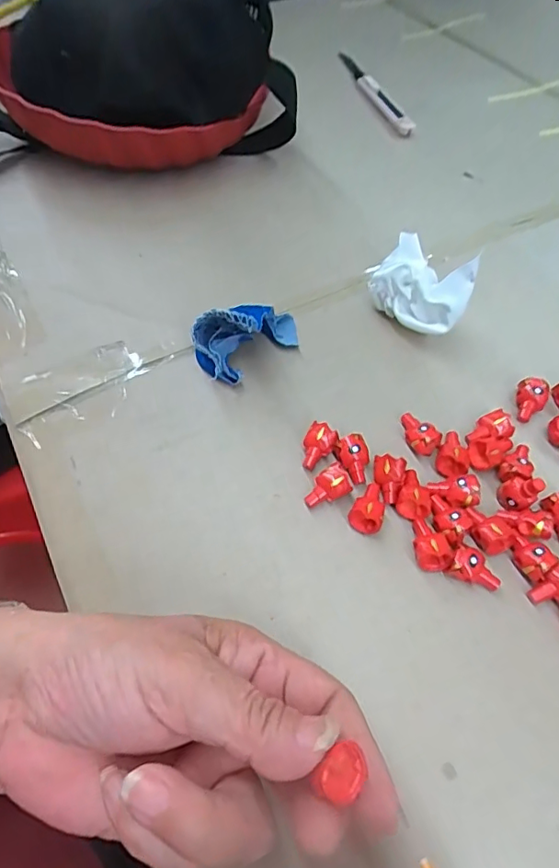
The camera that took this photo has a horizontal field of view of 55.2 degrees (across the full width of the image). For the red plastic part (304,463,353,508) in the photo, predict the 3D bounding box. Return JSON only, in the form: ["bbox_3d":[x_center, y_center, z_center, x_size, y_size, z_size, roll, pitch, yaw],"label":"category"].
[{"bbox_3d":[0.023,0.027,0.274,0.023,0.015,0.015,-20,59,-11],"label":"red plastic part"}]

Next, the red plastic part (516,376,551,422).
[{"bbox_3d":[0.142,-0.020,0.303,0.018,0.013,0.024,33,64,20],"label":"red plastic part"}]

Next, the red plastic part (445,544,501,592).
[{"bbox_3d":[0.093,0.066,0.253,0.023,0.016,0.015,33,64,20],"label":"red plastic part"}]

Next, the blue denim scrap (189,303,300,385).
[{"bbox_3d":[-0.016,-0.062,0.312,0.067,0.045,0.028,-38,64,-20],"label":"blue denim scrap"}]

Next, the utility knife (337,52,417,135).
[{"bbox_3d":[0.090,-0.345,0.529,0.024,0.010,0.173,-15,59,-8],"label":"utility knife"}]

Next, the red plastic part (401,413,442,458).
[{"bbox_3d":[0.075,-0.001,0.291,0.015,0.013,0.025,-37,64,-20],"label":"red plastic part"}]

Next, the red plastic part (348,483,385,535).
[{"bbox_3d":[0.046,0.037,0.269,0.015,0.016,0.026,24,61,15],"label":"red plastic part"}]

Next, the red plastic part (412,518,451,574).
[{"bbox_3d":[0.073,0.053,0.261,0.015,0.015,0.026,-1,58,1],"label":"red plastic part"}]

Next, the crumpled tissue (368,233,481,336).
[{"bbox_3d":[0.089,-0.090,0.330,0.057,0.053,0.042,30,63,18],"label":"crumpled tissue"}]

